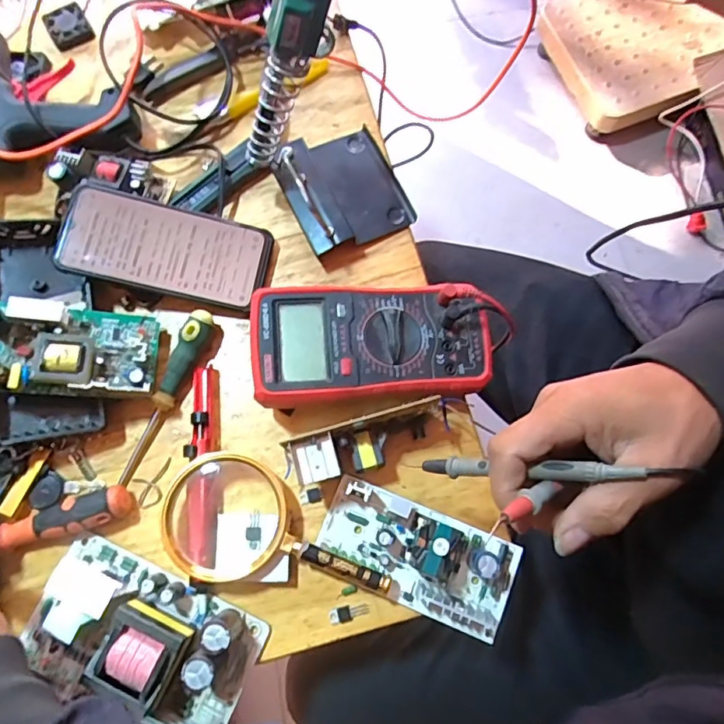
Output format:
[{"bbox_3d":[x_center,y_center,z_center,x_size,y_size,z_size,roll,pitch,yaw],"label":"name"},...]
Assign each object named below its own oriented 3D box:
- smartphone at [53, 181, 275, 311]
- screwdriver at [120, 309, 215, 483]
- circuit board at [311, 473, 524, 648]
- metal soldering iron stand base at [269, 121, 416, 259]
[{"bbox_3d":[-0.164,-0.096,0.439,0.165,0.009,0.076,13,76,-10],"label":"smartphone"},{"bbox_3d":[-0.156,0.028,0.419,0.020,0.021,0.147,20,77,6],"label":"screwdriver"},{"bbox_3d":[0.041,0.140,0.380,0.147,0.043,0.070,27,77,11],"label":"circuit board"},{"bbox_3d":[-0.016,-0.159,0.467,0.100,0.033,0.109,-25,76,-6],"label":"metal soldering iron stand base"}]

